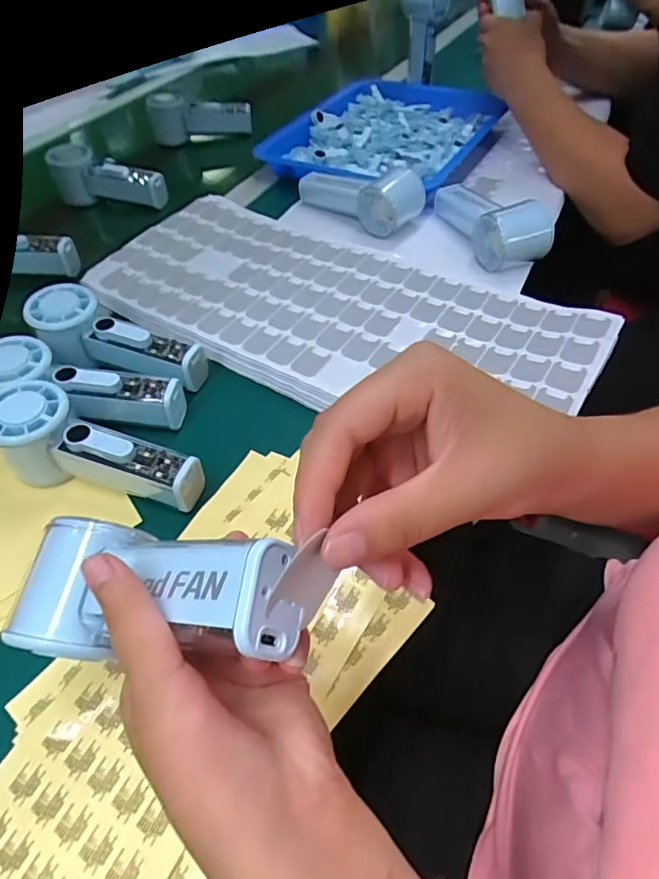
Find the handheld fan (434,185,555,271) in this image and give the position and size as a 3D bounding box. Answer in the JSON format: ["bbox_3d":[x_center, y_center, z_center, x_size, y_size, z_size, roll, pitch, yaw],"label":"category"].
[{"bbox_3d":[0.179,-0.242,0.546,0.074,0.056,0.147,-13,50,-7],"label":"handheld fan"}]

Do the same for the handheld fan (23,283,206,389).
[{"bbox_3d":[-0.182,-0.083,0.434,0.158,0.045,0.060,20,55,3],"label":"handheld fan"}]

